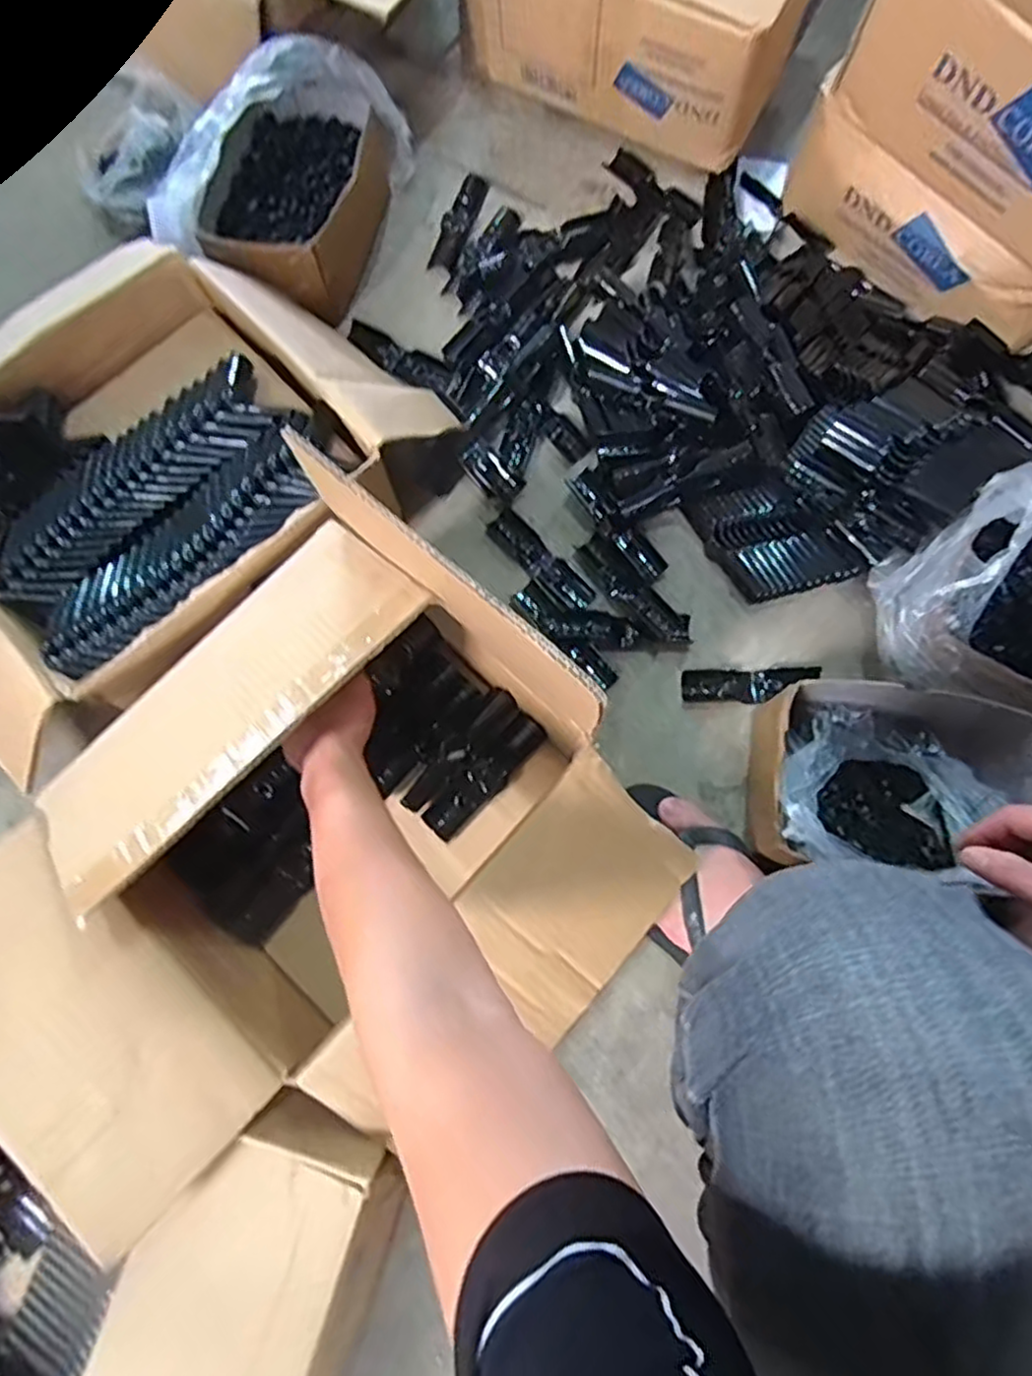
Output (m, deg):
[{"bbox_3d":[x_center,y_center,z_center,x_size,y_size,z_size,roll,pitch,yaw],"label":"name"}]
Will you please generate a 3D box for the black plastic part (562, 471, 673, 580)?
[{"bbox_3d":[0.097,-0.161,0.690,0.030,0.025,0.134,-37,79,-8],"label":"black plastic part"}]

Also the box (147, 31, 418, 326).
[{"bbox_3d":[-0.239,-0.541,0.747,0.182,0.118,0.259,13,77,4],"label":"box"}]

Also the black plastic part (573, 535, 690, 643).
[{"bbox_3d":[0.113,-0.093,0.677,0.035,0.024,0.134,-41,79,-8],"label":"black plastic part"}]

